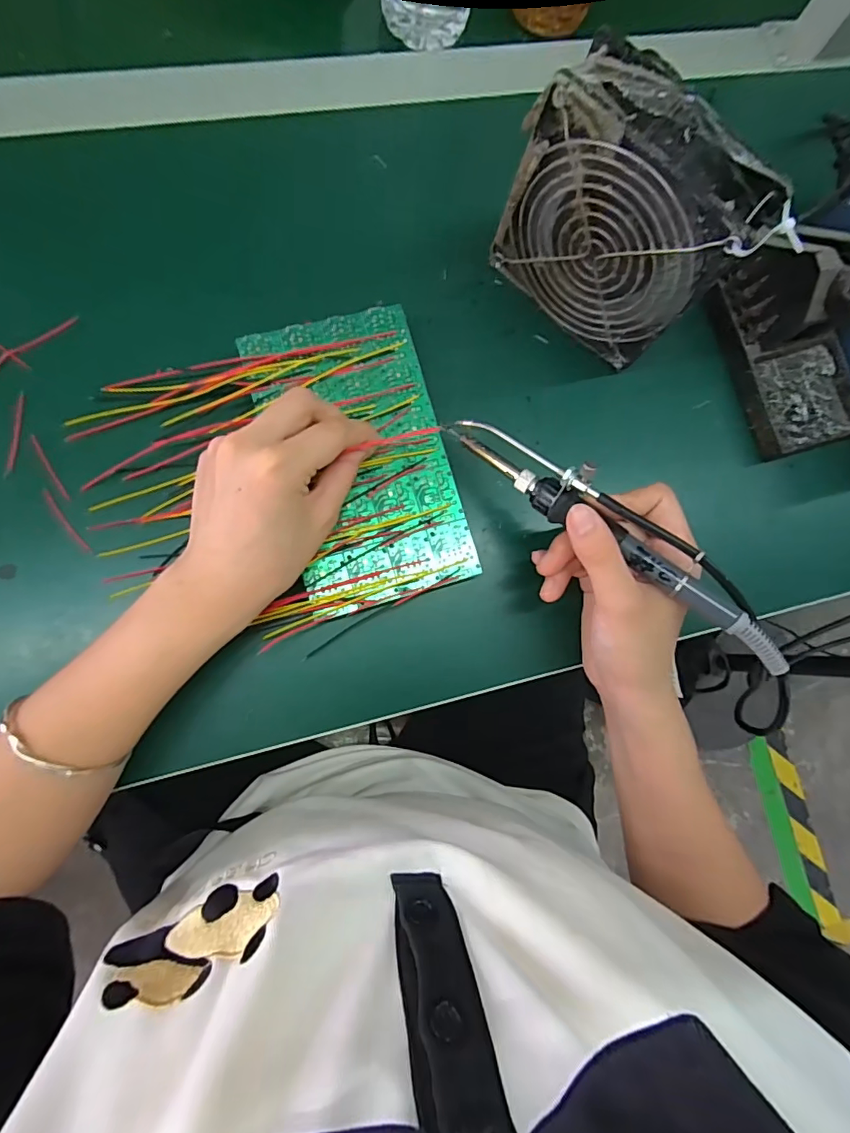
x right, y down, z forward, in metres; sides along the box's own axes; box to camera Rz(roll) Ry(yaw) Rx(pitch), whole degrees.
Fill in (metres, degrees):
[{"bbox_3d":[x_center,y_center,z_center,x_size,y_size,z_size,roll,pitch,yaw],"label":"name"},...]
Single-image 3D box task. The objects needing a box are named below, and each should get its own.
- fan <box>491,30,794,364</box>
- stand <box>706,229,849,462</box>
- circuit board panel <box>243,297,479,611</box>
[{"bbox_3d":[0.109,-0.186,0.289,0.128,0.117,0.045,39,81,-2],"label":"fan"},{"bbox_3d":[0.254,-0.151,0.332,0.077,0.065,0.137,-20,87,-8],"label":"stand"},{"bbox_3d":[-0.038,-0.066,0.305,0.100,0.004,0.172,-14,86,-8],"label":"circuit board panel"}]

